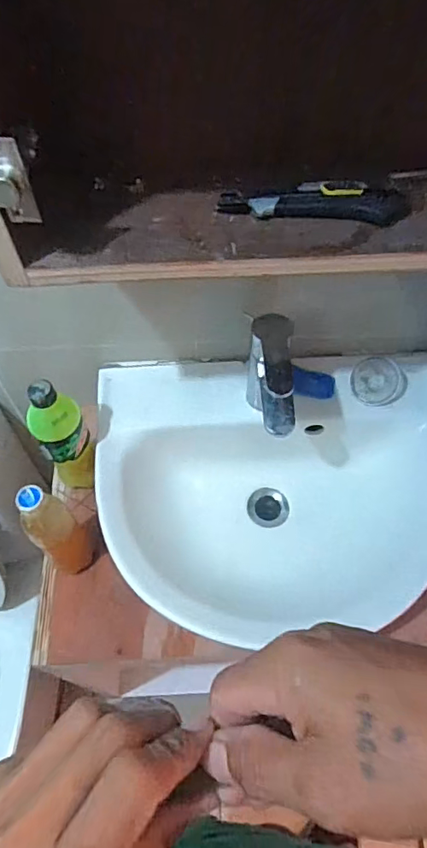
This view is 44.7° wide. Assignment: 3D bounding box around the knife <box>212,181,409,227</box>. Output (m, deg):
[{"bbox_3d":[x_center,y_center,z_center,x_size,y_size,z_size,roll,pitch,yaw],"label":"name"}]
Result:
[{"bbox_3d":[0.083,-0.189,0.440,0.156,0.022,0.026,6,58,5],"label":"knife"}]

